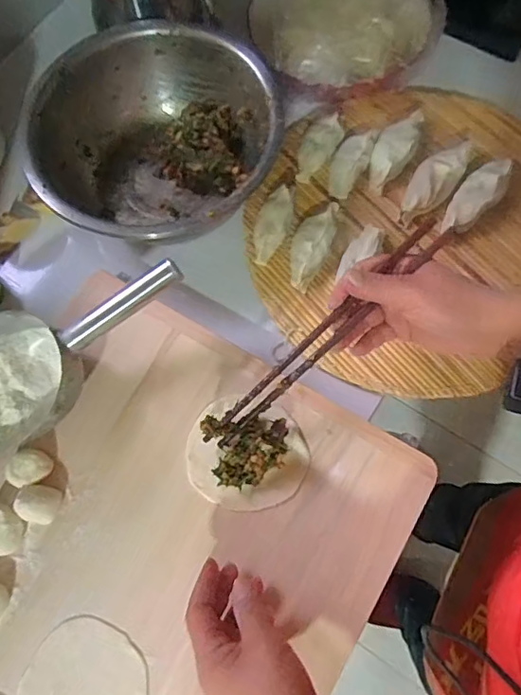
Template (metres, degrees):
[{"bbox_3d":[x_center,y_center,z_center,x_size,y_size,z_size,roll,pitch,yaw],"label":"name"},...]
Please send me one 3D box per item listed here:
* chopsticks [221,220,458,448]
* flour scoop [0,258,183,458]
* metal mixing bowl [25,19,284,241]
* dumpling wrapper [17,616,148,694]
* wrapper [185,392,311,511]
[{"bbox_3d":[0.051,-0.007,0.415,0.240,0.022,0.019,-44,74,8],"label":"chopsticks"},{"bbox_3d":[-0.188,0.016,0.439,0.279,0.047,0.104,-31,72,7],"label":"flour scoop"},{"bbox_3d":[-0.095,-0.195,0.522,0.219,0.080,0.225,-1,70,2],"label":"metal mixing bowl"},{"bbox_3d":[-0.134,0.262,0.398,0.092,0.004,0.095,-1,70,2],"label":"dumpling wrapper"},{"bbox_3d":[-0.012,0.085,0.435,0.100,0.040,0.089,18,72,8],"label":"wrapper"}]

